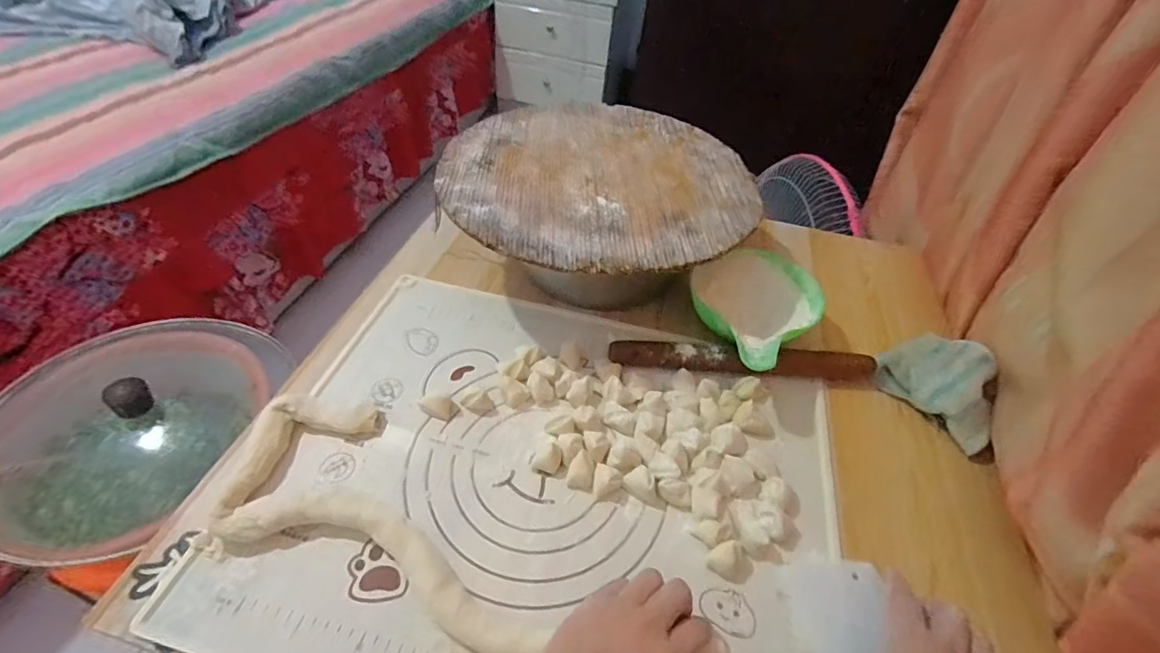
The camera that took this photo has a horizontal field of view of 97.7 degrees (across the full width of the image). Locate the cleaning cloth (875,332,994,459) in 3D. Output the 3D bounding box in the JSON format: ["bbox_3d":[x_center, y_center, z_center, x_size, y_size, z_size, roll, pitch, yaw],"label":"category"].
[{"bbox_3d":[0.389,0.054,0.537,0.098,0.046,0.120,-28,53,-28],"label":"cleaning cloth"}]

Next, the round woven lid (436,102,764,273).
[{"bbox_3d":[0.024,-0.178,0.586,0.348,0.011,0.343,-3,45,-7],"label":"round woven lid"}]

